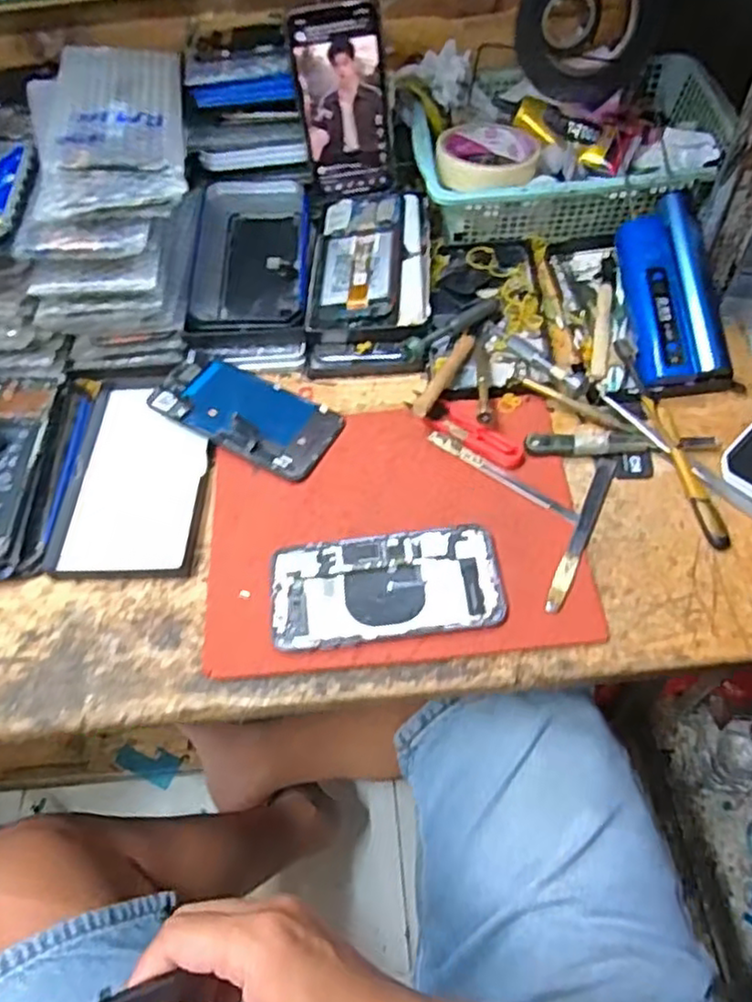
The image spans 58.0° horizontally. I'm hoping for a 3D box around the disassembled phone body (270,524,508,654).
[{"bbox_3d":[0.007,0.058,0.452,0.149,0.011,0.076,-8,58,1],"label":"disassembled phone body"}]

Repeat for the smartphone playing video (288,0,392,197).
[{"bbox_3d":[-0.025,-0.332,0.572,0.070,0.147,0.010,-8,48,1],"label":"smartphone playing video"}]

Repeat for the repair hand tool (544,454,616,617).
[{"bbox_3d":[0.140,0.020,0.460,0.013,0.006,0.128,20,62,17],"label":"repair hand tool"}]

